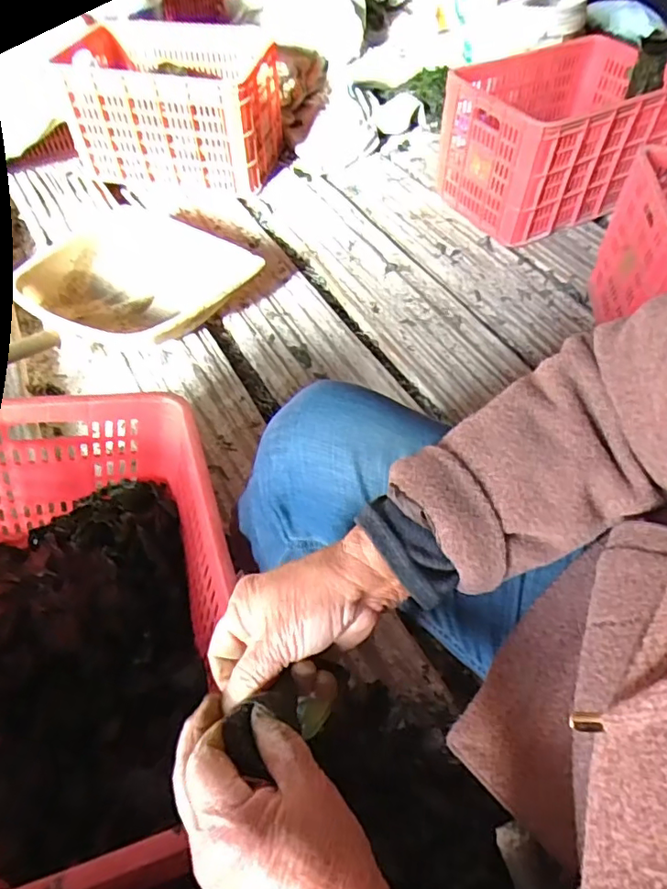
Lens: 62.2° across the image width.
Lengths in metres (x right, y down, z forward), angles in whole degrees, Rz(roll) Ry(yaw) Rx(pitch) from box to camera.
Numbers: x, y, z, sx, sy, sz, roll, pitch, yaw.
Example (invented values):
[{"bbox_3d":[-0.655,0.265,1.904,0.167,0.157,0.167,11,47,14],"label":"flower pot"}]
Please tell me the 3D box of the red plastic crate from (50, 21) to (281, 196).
[{"bbox_3d":[-0.419,-0.930,1.536,0.519,0.295,0.430,10,52,8],"label":"red plastic crate"}]

